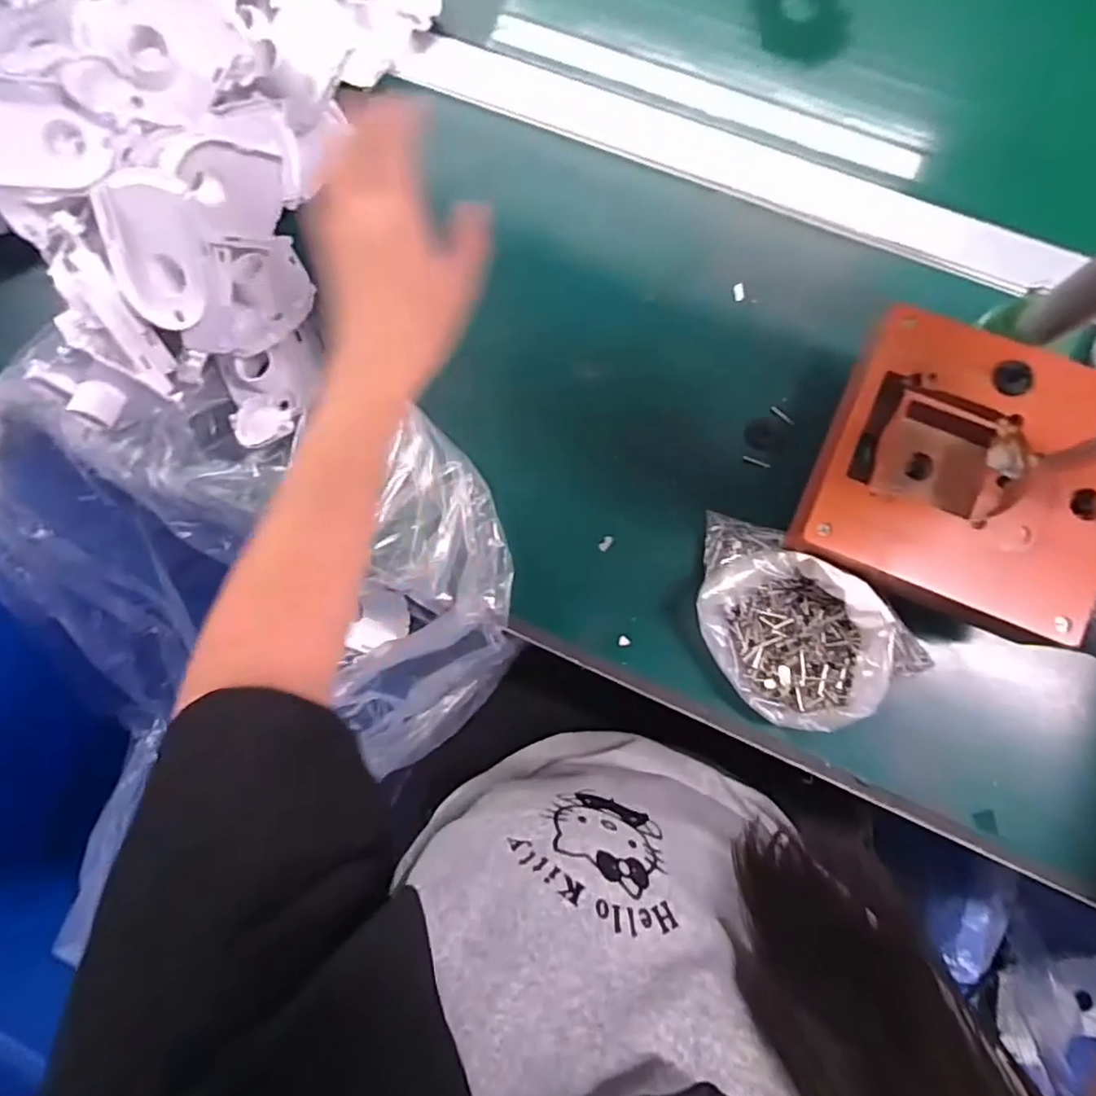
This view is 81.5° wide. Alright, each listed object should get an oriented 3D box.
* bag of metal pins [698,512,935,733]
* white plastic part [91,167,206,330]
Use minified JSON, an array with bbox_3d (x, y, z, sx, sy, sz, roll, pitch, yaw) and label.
[{"bbox_3d":[0.149,0.053,0.401,0.146,0.066,0.093,40,88,8],"label":"bag of metal pins"},{"bbox_3d":[-0.247,-0.186,0.401,0.056,0.015,0.087,7,125,-5],"label":"white plastic part"}]

